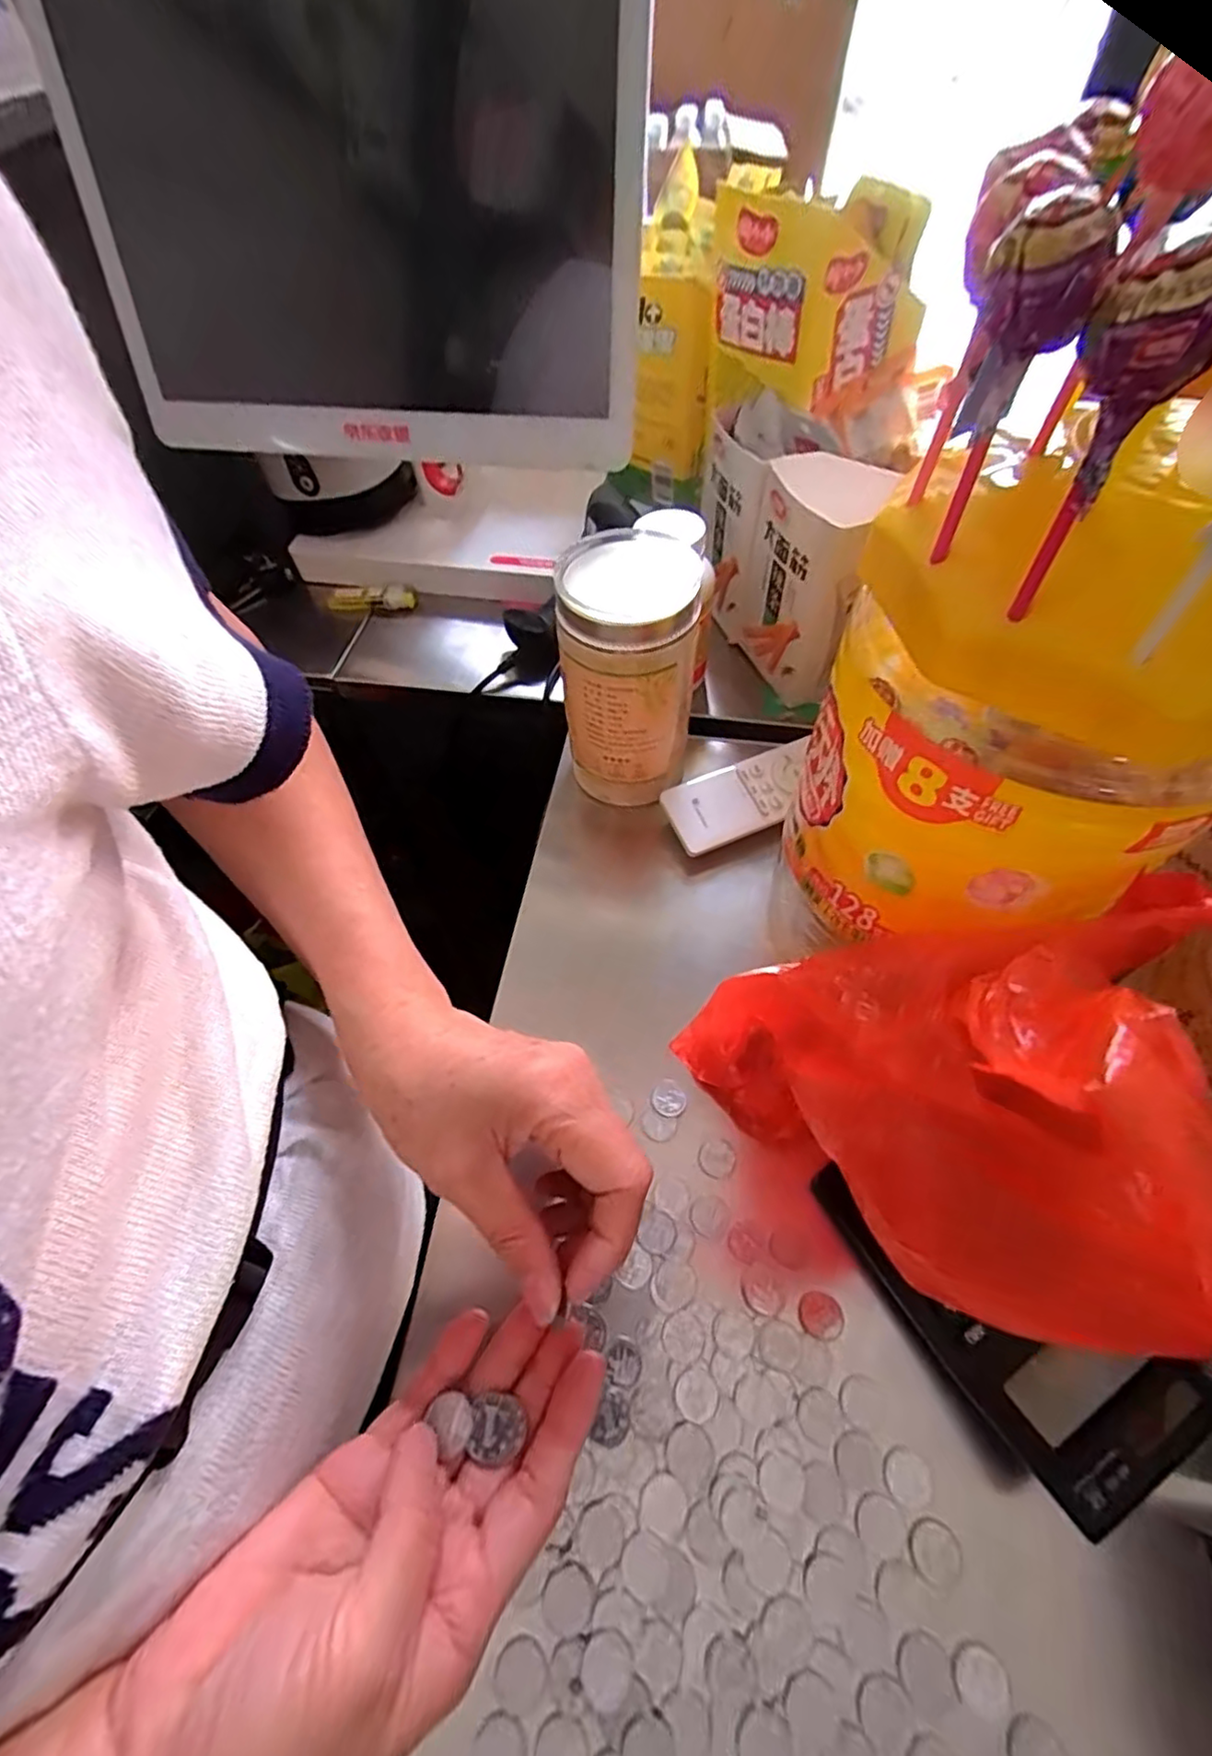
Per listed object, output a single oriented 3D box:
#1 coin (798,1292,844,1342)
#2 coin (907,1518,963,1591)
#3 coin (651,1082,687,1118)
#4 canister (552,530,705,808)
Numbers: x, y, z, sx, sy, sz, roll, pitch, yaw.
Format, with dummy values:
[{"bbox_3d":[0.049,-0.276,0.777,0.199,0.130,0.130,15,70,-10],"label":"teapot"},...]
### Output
[{"bbox_3d":[0.094,0.191,0.283,0.019,0.004,0.017,17,61,13],"label":"coin"},{"bbox_3d":[0.124,0.253,0.244,0.018,0.004,0.018,13,61,14],"label":"coin"},{"bbox_3d":[0.033,0.114,0.335,0.018,0.004,0.017,-1,59,2],"label":"coin"},{"bbox_3d":[0.014,-0.116,0.384,0.073,0.144,0.070,3,59,5],"label":"canister"}]

